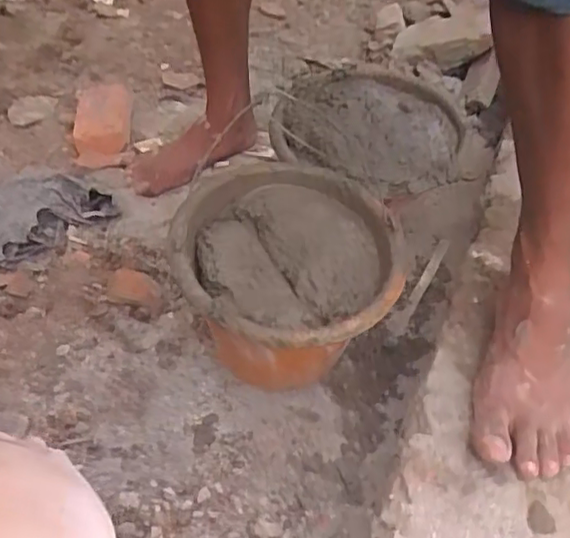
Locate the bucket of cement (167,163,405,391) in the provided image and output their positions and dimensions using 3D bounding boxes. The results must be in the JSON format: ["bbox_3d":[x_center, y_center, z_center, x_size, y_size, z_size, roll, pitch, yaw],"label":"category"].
[{"bbox_3d":[-0.003,0.025,0.739,0.227,0.183,0.252,9,45,3],"label":"bucket of cement"}]

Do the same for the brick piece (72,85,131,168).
[{"bbox_3d":[-0.311,-0.254,1.088,0.095,0.046,0.226,-3,46,-9],"label":"brick piece"}]

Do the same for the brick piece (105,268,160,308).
[{"bbox_3d":[-0.196,0.025,0.831,0.067,0.024,0.048,6,45,-1],"label":"brick piece"}]

